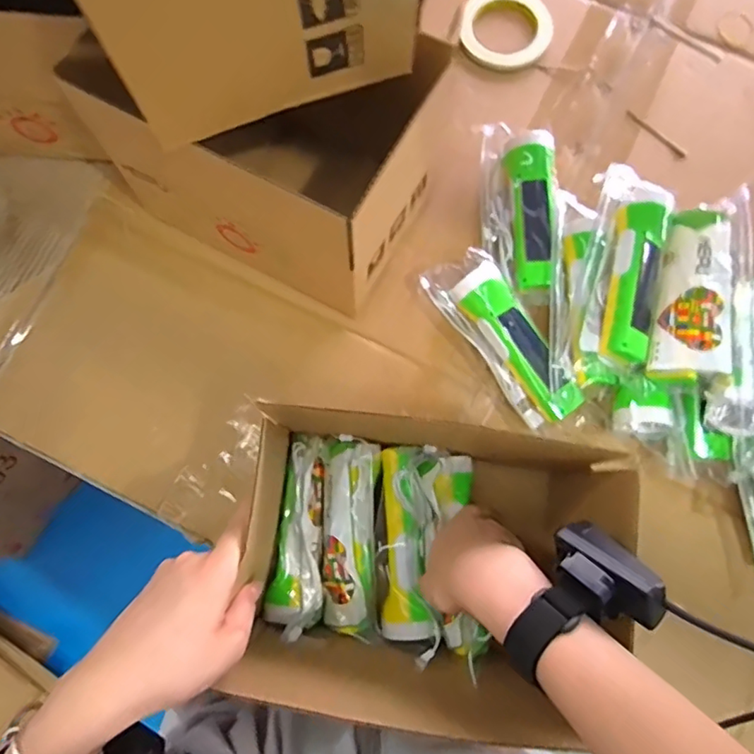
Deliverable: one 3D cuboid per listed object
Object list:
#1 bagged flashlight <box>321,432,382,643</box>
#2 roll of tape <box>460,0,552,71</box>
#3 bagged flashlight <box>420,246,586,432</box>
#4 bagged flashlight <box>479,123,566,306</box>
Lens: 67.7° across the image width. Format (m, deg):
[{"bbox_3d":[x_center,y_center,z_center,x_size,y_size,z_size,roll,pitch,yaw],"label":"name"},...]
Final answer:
[{"bbox_3d":[-0.025,0.142,0.510,0.048,0.036,0.174,2,90,2],"label":"bagged flashlight"},{"bbox_3d":[0.157,-0.426,0.680,0.105,0.023,0.111,0,76,2],"label":"roll of tape"},{"bbox_3d":[0.124,-0.038,0.561,0.065,0.052,0.190,-33,79,-7],"label":"bagged flashlight"},{"bbox_3d":[0.154,-0.177,0.599,0.082,0.050,0.204,2,77,1],"label":"bagged flashlight"}]

